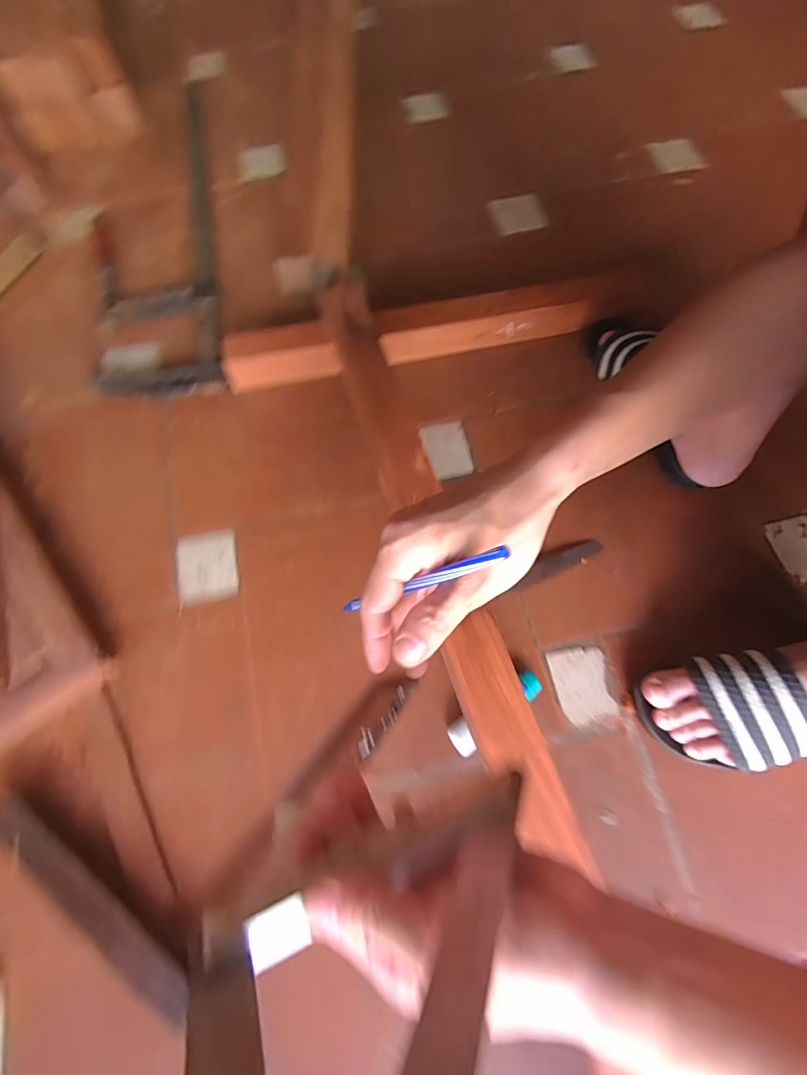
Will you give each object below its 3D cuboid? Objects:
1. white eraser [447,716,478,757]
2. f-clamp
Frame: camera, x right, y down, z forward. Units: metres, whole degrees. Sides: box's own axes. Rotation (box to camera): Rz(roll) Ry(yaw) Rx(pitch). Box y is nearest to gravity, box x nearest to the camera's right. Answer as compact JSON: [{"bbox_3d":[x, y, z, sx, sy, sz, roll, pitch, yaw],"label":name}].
[{"bbox_3d":[0.057,0.198,0.448,0.020,0.019,0.033,-21,72,-6],"label":"white eraser"},{"bbox_3d":[-0.383,-0.501,0.721,0.171,0.064,0.712,-10,66,-6],"label":"f-clamp"}]

